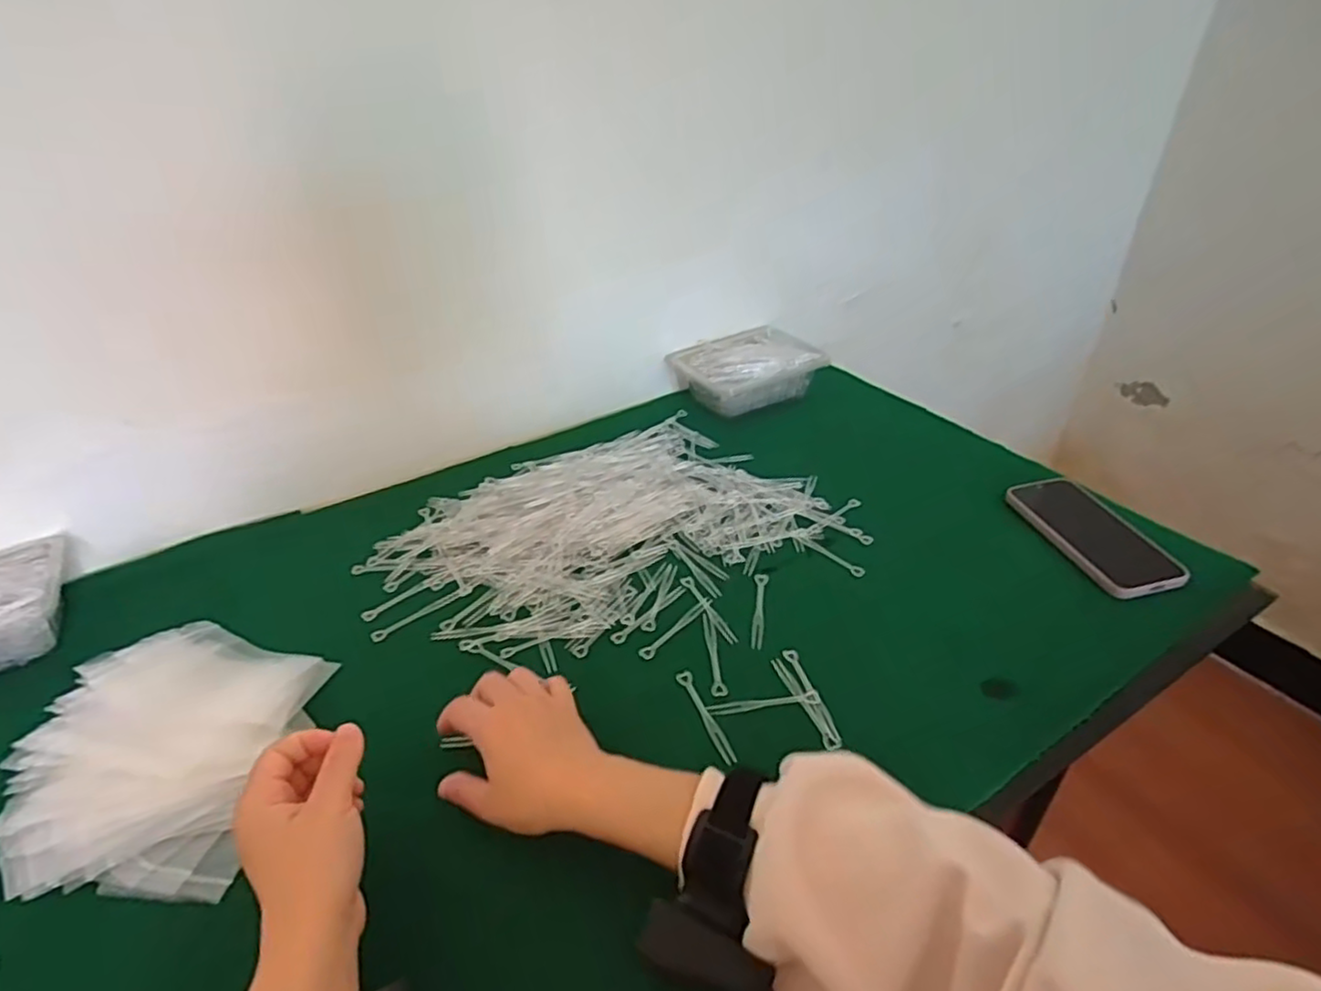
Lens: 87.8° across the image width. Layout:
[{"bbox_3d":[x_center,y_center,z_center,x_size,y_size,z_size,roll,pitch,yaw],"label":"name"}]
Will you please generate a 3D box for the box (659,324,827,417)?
[{"bbox_3d":[0.117,-0.167,0.907,0.178,0.058,0.121,-19,39,-21],"label":"box"}]

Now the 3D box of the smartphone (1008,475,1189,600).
[{"bbox_3d":[0.415,0.035,0.660,0.082,0.013,0.167,-10,36,-10],"label":"smartphone"}]

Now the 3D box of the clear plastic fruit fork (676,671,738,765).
[{"bbox_3d":[0.033,0.163,0.513,0.011,0.004,0.087,-15,37,-16],"label":"clear plastic fruit fork"}]

